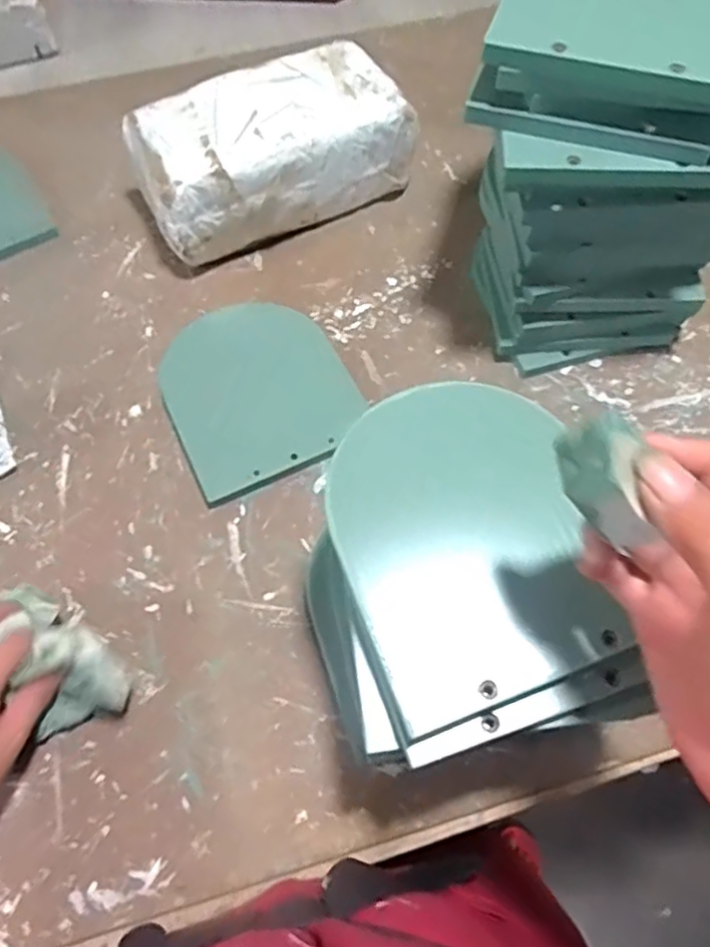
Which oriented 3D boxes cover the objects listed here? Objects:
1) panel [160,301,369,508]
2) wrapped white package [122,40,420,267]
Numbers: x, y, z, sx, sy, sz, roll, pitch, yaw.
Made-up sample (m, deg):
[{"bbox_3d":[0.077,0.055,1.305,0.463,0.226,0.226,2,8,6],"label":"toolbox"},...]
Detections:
[{"bbox_3d":[-0.084,-0.074,0.555,0.147,0.013,0.178,-24,65,-12],"label":"panel"},{"bbox_3d":[-0.075,-0.290,0.613,0.243,0.111,0.114,-28,66,-14],"label":"wrapped white package"}]

